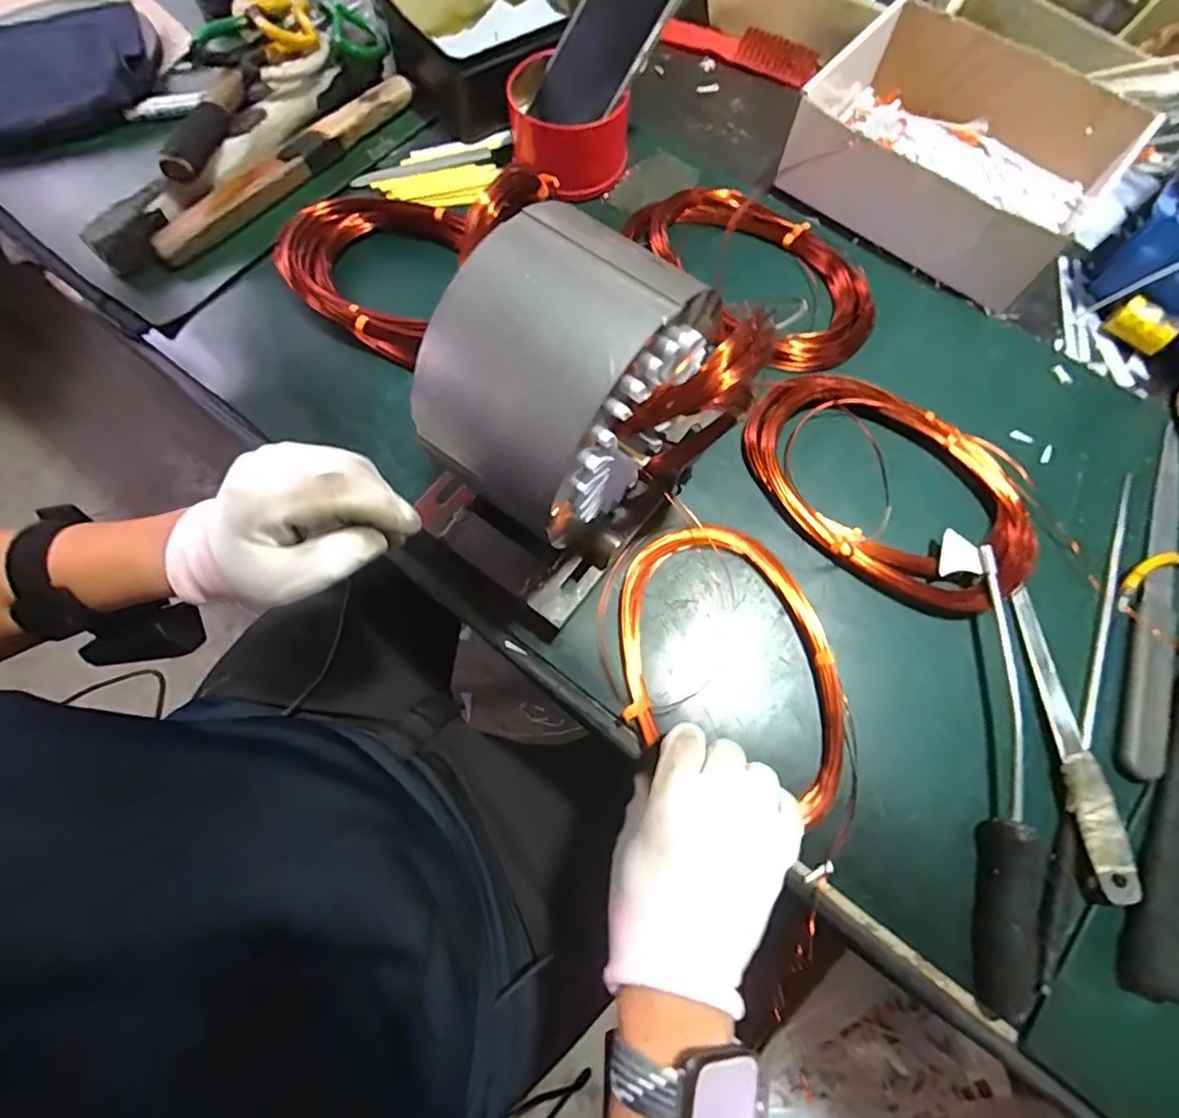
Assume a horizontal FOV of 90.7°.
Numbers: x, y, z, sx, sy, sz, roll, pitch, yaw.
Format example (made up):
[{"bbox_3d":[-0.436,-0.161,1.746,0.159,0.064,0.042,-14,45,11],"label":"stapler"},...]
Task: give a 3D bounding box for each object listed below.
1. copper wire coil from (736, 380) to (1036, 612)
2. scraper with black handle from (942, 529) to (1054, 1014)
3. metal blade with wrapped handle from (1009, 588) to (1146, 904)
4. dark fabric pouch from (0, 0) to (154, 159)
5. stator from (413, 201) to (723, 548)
[{"bbox_3d":[0.211,-0.054,0.418,0.211,0.036,0.119,38,76,12],"label":"copper wire coil"},{"bbox_3d":[0.259,0.120,0.363,0.047,0.026,0.283,5,74,3],"label":"scraper with black handle"},{"bbox_3d":[0.305,0.110,0.368,0.024,0.013,0.185,-4,72,-1],"label":"metal blade with wrapped handle"},{"bbox_3d":[-0.513,-0.462,0.556,0.182,0.031,0.178,-24,73,-8],"label":"dark fabric pouch"},{"bbox_3d":[-0.012,-0.088,0.295,0.099,0.120,0.129,34,75,11],"label":"stator"}]

